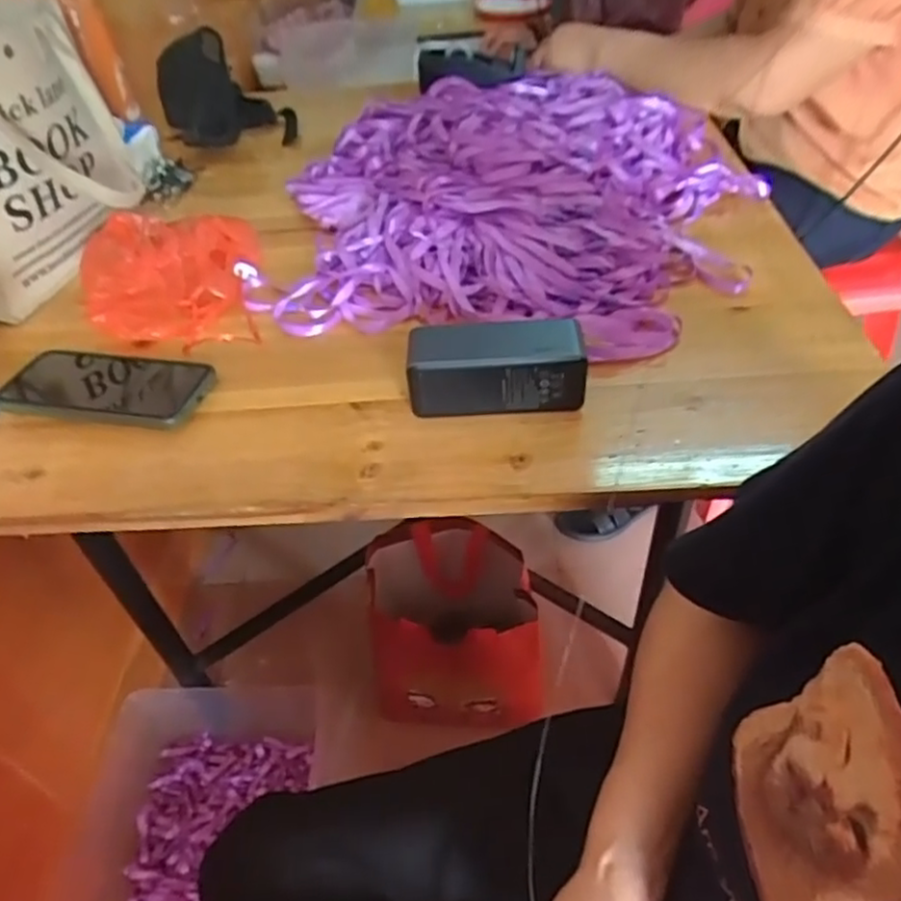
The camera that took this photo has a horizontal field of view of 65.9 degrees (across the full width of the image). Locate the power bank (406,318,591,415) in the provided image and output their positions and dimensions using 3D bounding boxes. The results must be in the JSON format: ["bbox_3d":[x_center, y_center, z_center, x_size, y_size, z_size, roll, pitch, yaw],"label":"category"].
[{"bbox_3d":[0.034,-0.060,0.514,0.125,0.057,0.046,-3,45,2],"label":"power bank"}]

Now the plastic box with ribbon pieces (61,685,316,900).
[{"bbox_3d":[-0.342,0.494,0.965,0.291,0.114,0.302,-3,45,3],"label":"plastic box with ribbon pieces"}]

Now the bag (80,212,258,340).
[{"bbox_3d":[-0.275,-0.173,0.659,0.146,0.041,0.171,-1,46,4],"label":"bag"}]

